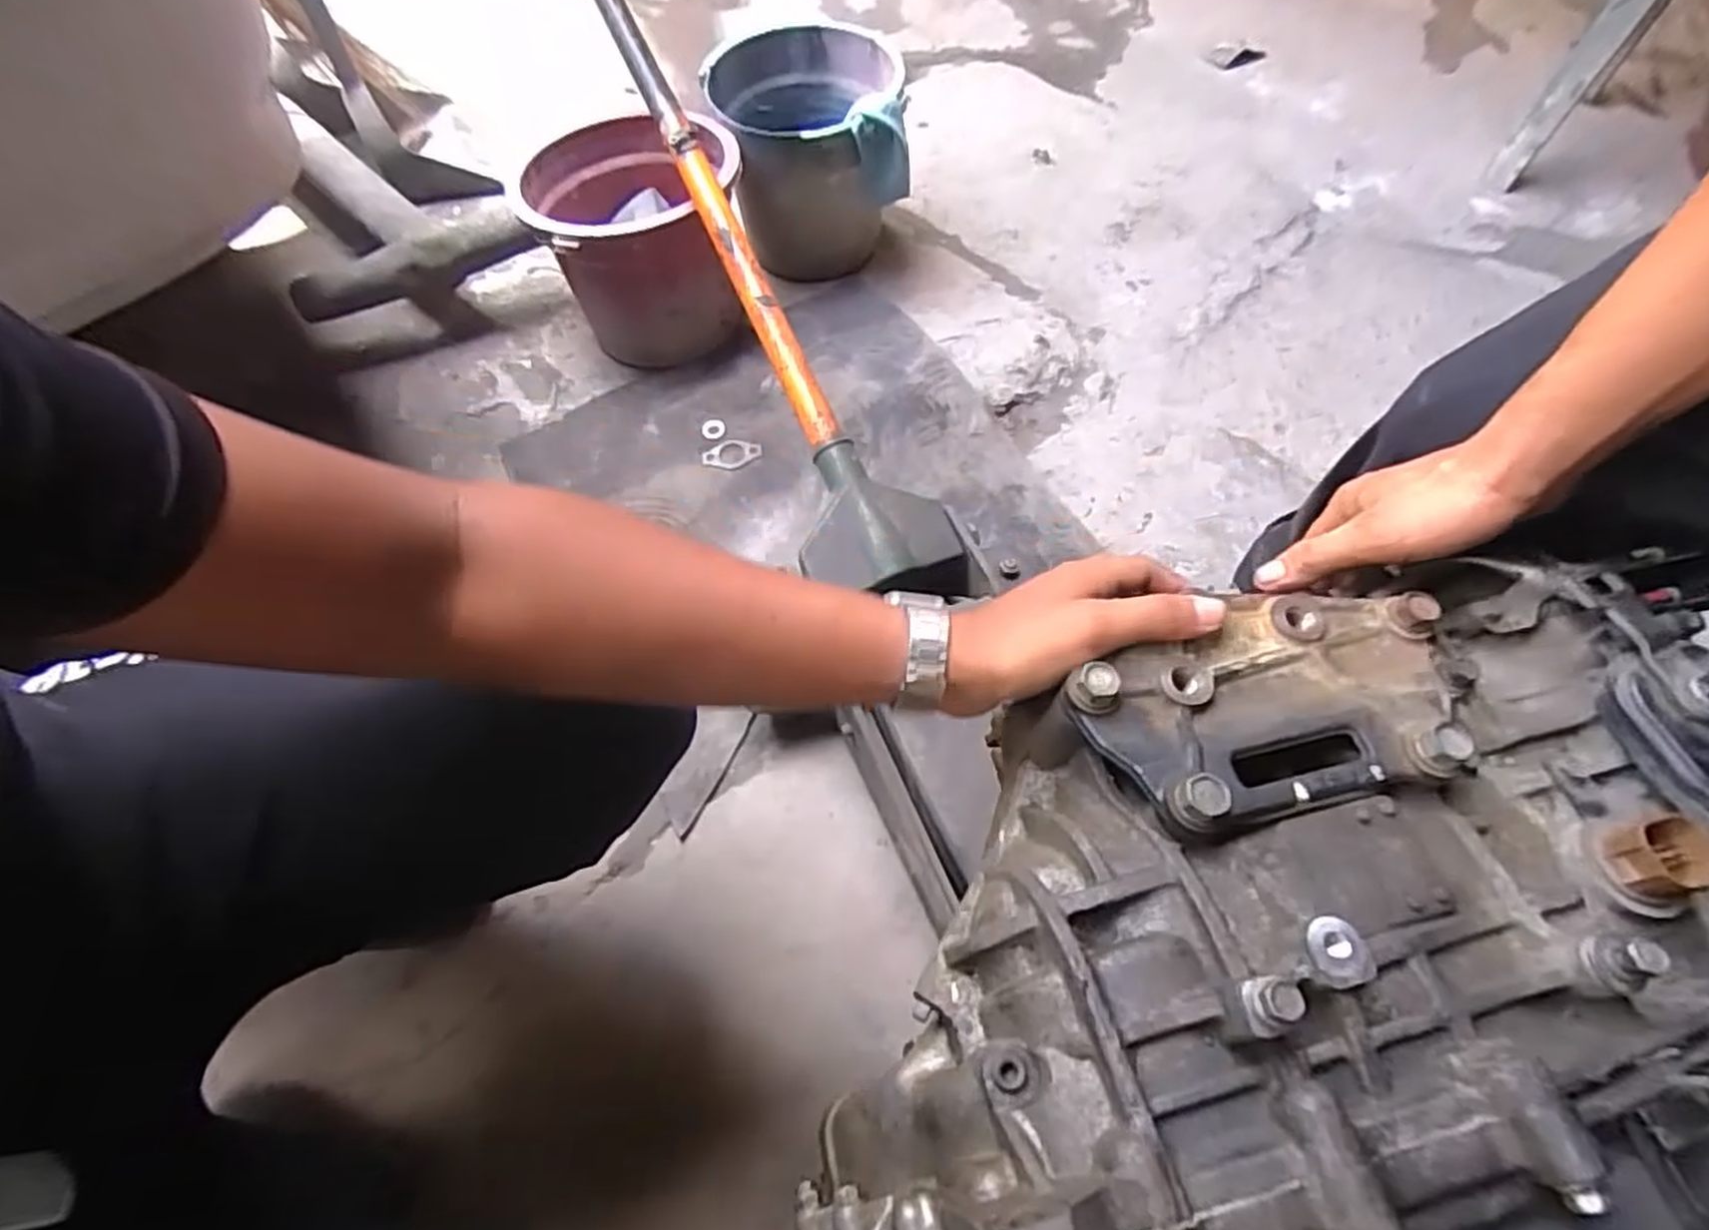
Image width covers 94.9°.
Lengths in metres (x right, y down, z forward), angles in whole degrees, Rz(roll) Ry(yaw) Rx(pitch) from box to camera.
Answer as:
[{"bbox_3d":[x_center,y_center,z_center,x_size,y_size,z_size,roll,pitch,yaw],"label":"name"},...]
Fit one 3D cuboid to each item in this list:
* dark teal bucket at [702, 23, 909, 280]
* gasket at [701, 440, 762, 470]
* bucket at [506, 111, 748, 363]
[{"bbox_3d":[-0.064,-0.672,1.150,0.255,0.250,0.267,0,60,0],"label":"dark teal bucket"},{"bbox_3d":[-0.156,-0.203,0.996,0.074,0.005,0.043,-2,69,-1],"label":"gasket"},{"bbox_3d":[-0.273,-0.501,1.046,0.242,0.213,0.257,0,60,0],"label":"bucket"}]

